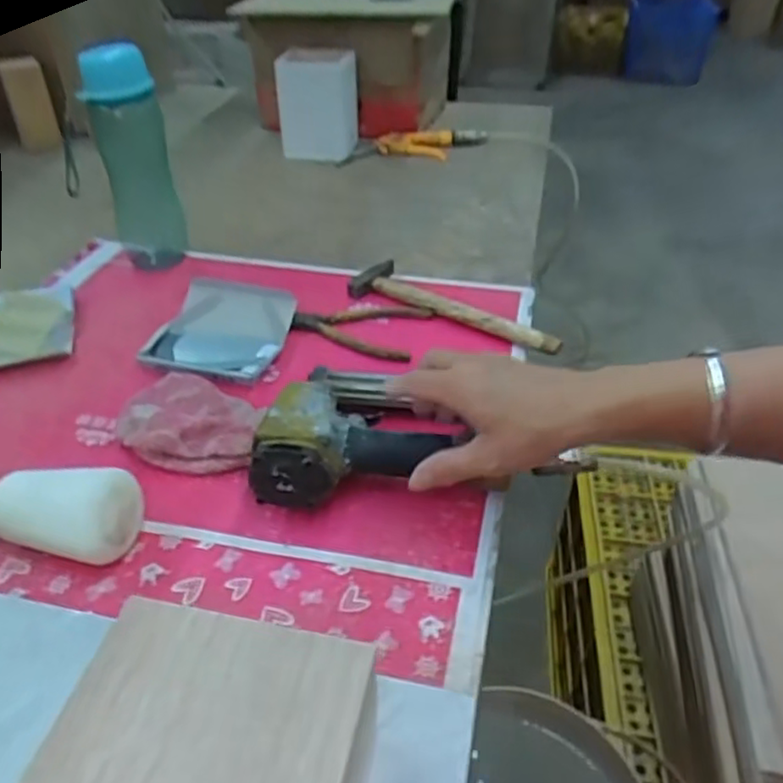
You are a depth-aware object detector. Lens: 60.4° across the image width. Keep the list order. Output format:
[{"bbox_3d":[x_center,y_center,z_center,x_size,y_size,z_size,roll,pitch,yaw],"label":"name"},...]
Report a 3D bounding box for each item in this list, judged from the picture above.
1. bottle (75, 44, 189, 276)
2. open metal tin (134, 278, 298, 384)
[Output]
[{"bbox_3d":[-0.293,-0.261,0.767,0.086,0.248,0.065,-12,40,-16],"label":"bottle"},{"bbox_3d":[-0.174,-0.063,0.682,0.134,0.039,0.118,10,39,12],"label":"open metal tin"}]

